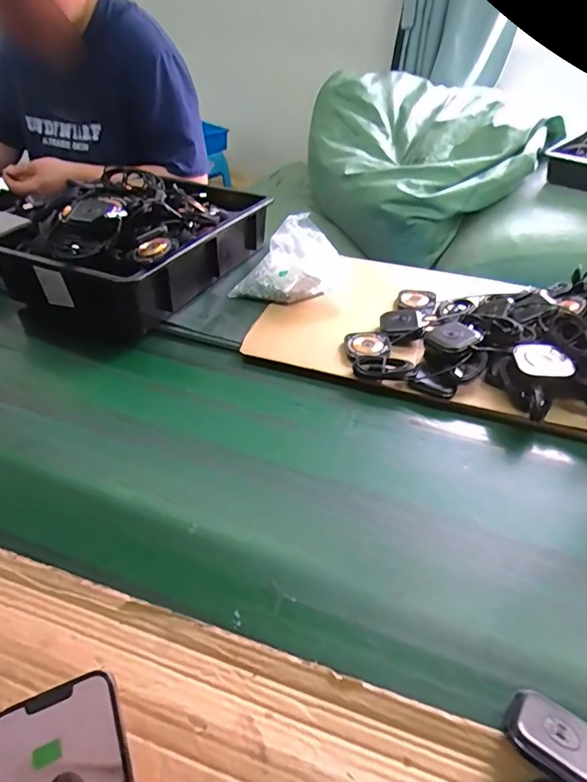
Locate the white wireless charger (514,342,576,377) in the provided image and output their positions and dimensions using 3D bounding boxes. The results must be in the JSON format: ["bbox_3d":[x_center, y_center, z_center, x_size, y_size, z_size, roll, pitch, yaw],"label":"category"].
[{"bbox_3d":[0.297,-0.038,0.557,0.055,0.015,0.064,7,38,6],"label":"white wireless charger"}]

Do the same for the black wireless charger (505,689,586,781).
[{"bbox_3d":[0.175,0.234,0.312,0.050,0.022,0.059,-29,48,-34],"label":"black wireless charger"}]

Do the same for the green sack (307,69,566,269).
[{"bbox_3d":[0.427,-0.790,1.648,0.670,0.426,0.676,-20,46,-25],"label":"green sack"}]

